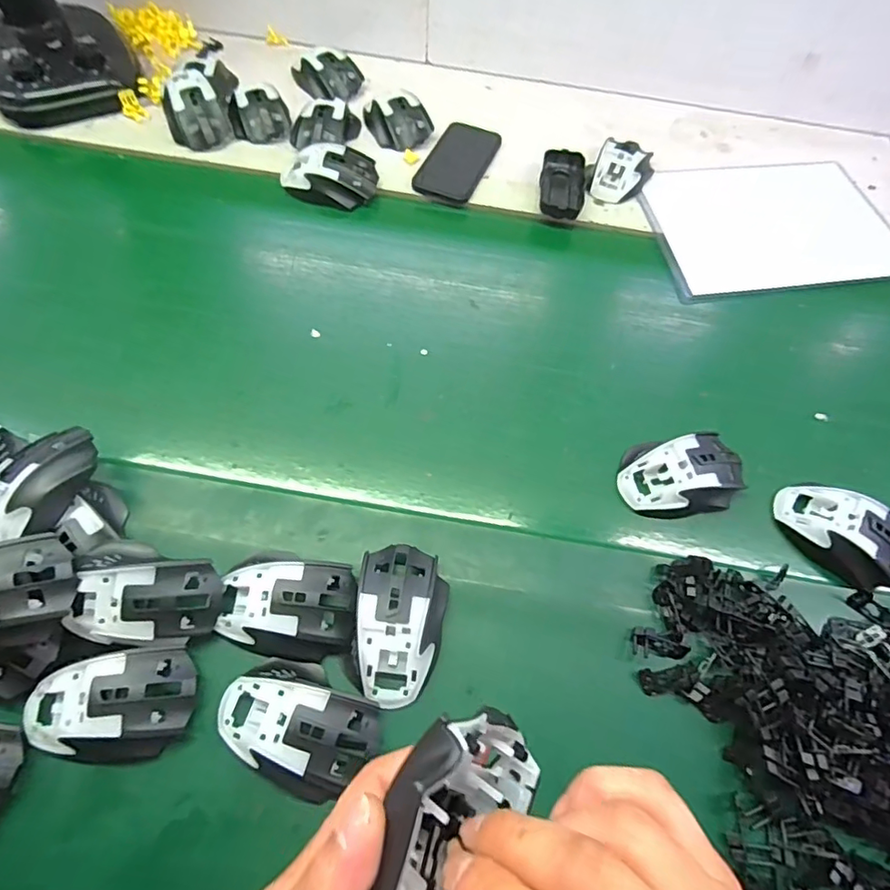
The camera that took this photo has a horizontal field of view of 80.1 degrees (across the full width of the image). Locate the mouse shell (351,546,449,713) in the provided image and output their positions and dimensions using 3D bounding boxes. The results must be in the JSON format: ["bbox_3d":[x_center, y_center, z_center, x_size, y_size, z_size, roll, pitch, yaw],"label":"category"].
[{"bbox_3d":[-0.035,0.139,0.413,0.071,0.036,0.118,6,63,-1],"label":"mouse shell"}]

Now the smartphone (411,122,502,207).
[{"bbox_3d":[0.018,-0.365,0.681,0.074,0.014,0.148,23,64,7],"label":"smartphone"}]

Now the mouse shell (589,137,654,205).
[{"bbox_3d":[0.224,-0.349,0.670,0.072,0.037,0.101,24,64,8],"label":"mouse shell"}]

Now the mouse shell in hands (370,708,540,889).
[{"bbox_3d":[-0.005,0.163,0.205,0.036,0.072,0.114,8,76,38],"label":"mouse shell in hands"}]

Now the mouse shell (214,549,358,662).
[{"bbox_3d":[-0.123,0.122,0.411,0.103,0.030,0.075,11,63,1],"label":"mouse shell"}]

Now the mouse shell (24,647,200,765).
[{"bbox_3d":[-0.241,0.187,0.375,0.117,0.033,0.071,-6,64,-7],"label":"mouse shell"}]

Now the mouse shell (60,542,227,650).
[{"bbox_3d":[-0.228,0.115,0.393,0.111,0.037,0.071,7,90,-4],"label":"mouse shell"}]

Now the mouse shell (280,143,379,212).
[{"bbox_3d":[-0.139,-0.331,0.640,0.113,0.037,0.076,21,64,7],"label":"mouse shell"}]

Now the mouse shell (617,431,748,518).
[{"bbox_3d":[0.222,0.025,0.488,0.116,0.030,0.071,-8,64,-9],"label":"mouse shell"}]

